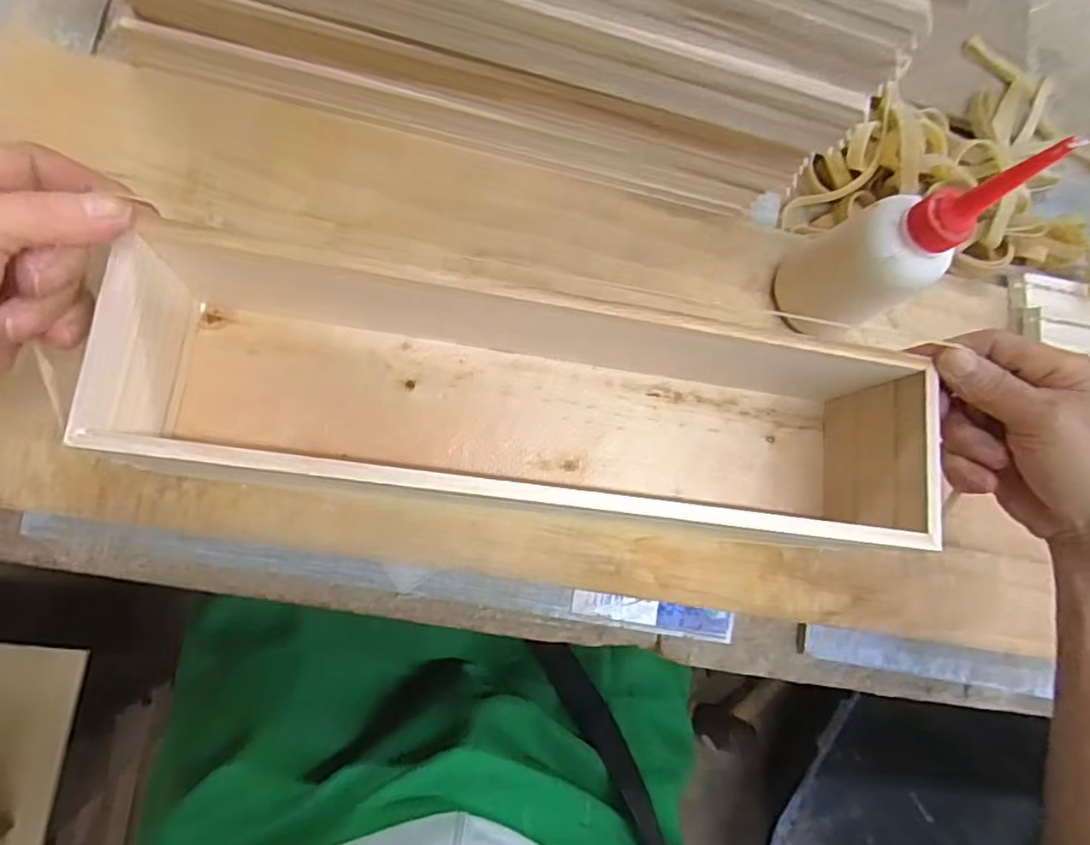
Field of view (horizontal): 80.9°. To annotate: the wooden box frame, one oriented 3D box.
[{"bbox_3d":[0.002,-0.016,0.335,0.381,0.099,0.114,11,86,-8],"label":"wooden box frame"}]

